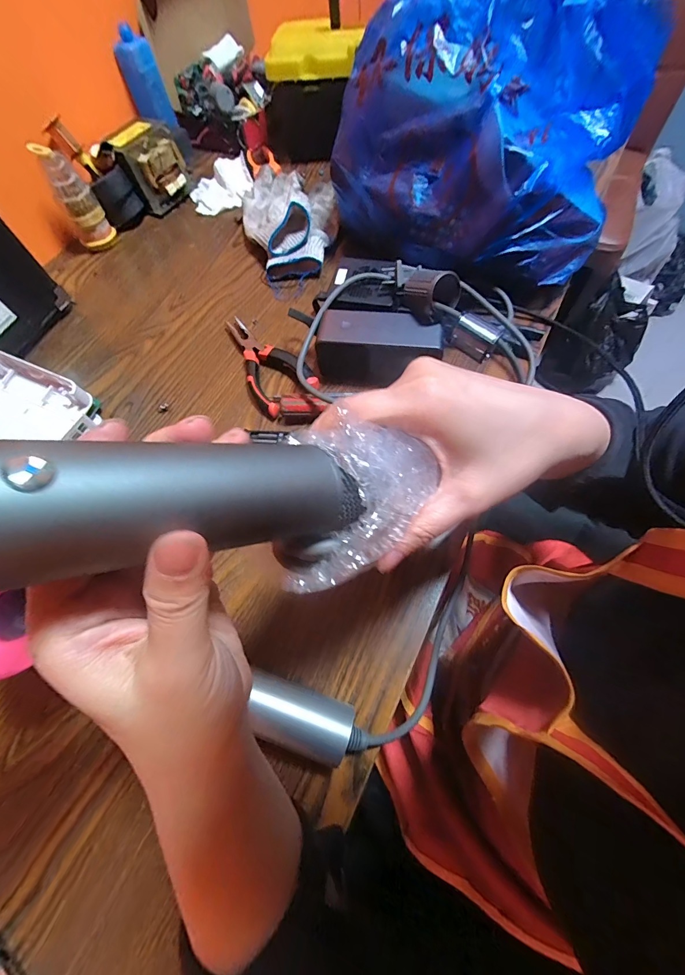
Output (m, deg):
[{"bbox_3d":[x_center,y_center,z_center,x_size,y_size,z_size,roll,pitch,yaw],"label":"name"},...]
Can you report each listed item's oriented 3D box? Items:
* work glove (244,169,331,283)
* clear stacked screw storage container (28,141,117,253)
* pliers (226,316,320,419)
[{"bbox_3d":[-0.078,-0.388,0.529,0.132,0.058,0.215,-8,64,1],"label":"work glove"},{"bbox_3d":[-0.367,-0.397,0.520,0.047,0.117,0.040,-30,66,-10],"label":"clear stacked screw storage container"},{"bbox_3d":[-0.098,-0.147,0.428,0.070,0.018,0.152,-39,67,-13],"label":"pliers"}]

